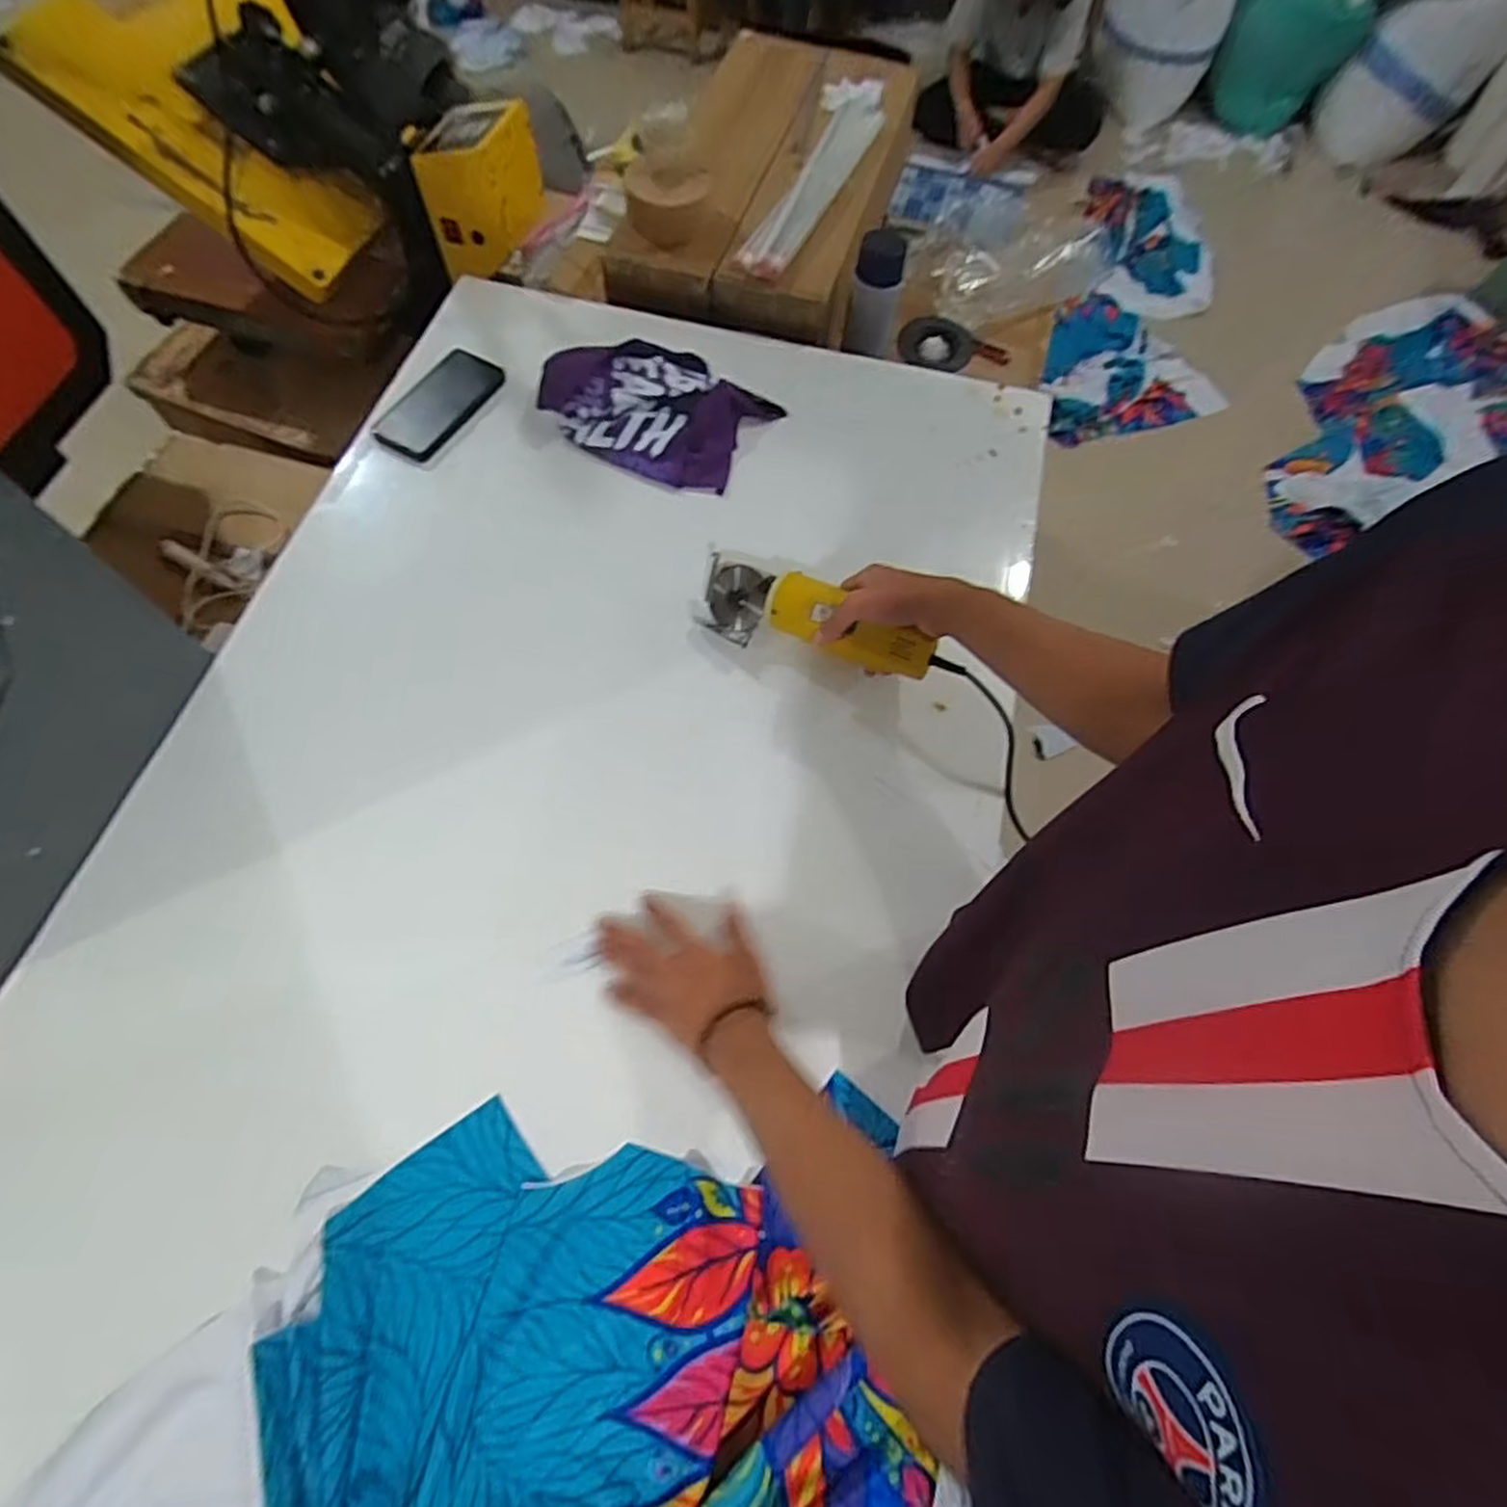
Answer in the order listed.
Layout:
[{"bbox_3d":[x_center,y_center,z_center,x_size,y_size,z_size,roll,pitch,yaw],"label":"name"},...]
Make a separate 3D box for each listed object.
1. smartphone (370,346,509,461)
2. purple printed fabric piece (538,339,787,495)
[{"bbox_3d":[-0.388,-0.434,0.923,0.087,0.011,0.177,27,67,10],"label":"smartphone"},{"bbox_3d":[-0.121,-0.424,0.904,0.265,0.039,0.187,25,67,9],"label":"purple printed fabric piece"}]

